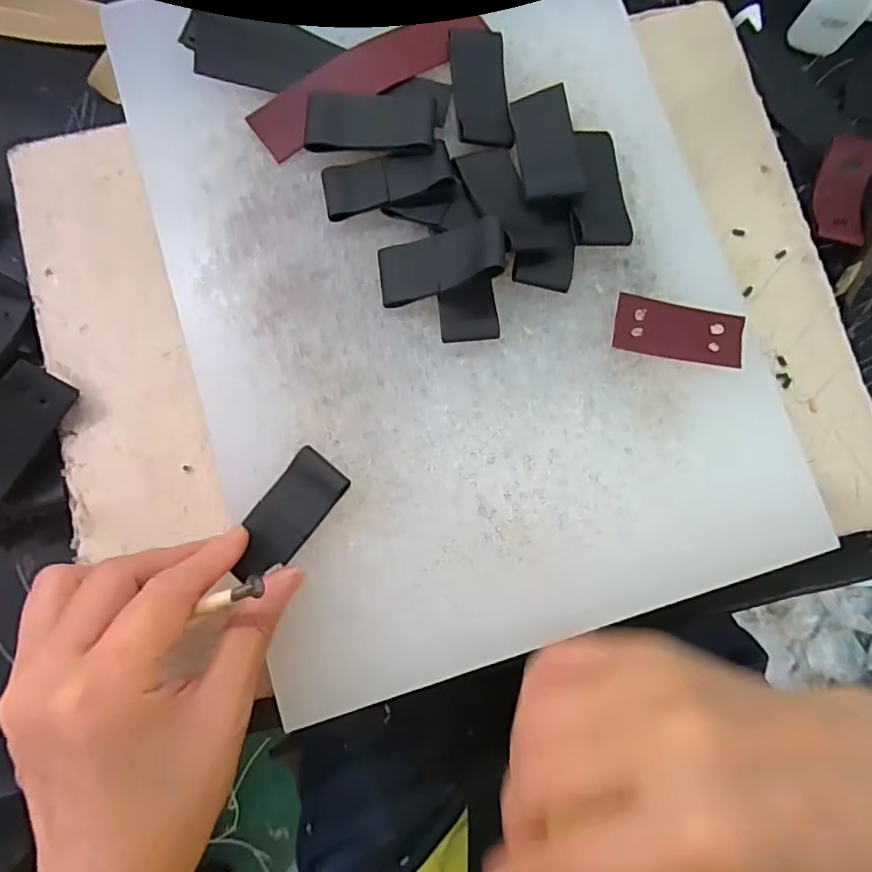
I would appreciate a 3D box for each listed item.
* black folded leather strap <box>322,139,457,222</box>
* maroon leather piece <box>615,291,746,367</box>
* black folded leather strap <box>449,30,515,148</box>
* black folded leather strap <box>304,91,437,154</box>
[{"bbox_3d":[-0.022,-0.119,0.255,0.059,0.017,0.029,-11,83,-2],"label":"black folded leather strap"},{"bbox_3d":[0.113,-0.049,0.256,0.059,0.004,0.026,11,82,0],"label":"maroon leather piece"},{"bbox_3d":[0.022,-0.169,0.267,0.027,0.006,0.062,-5,83,-2],"label":"black folded leather strap"},{"bbox_3d":[-0.030,-0.147,0.258,0.060,0.010,0.027,4,82,-1],"label":"black folded leather strap"}]

